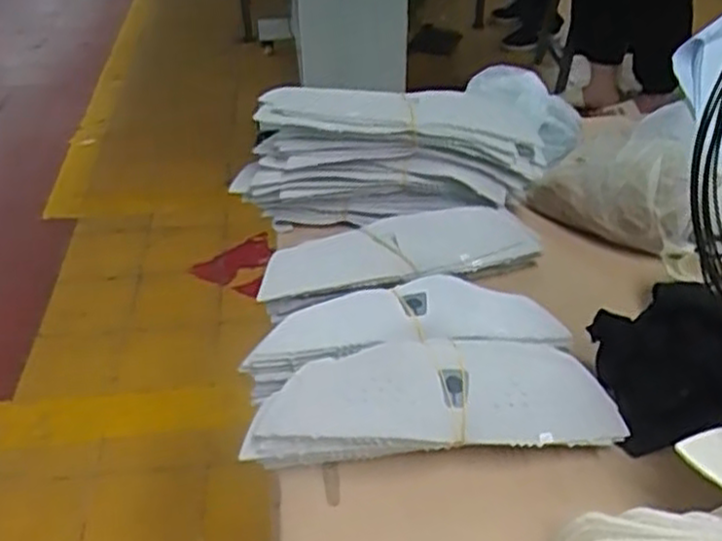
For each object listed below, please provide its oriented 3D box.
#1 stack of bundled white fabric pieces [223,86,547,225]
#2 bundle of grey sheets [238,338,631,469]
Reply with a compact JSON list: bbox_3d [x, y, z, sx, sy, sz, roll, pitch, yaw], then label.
[{"bbox_3d":[0.021,-0.099,0.634,0.237,0.097,0.080,-3,39,-2],"label":"stack of bundled white fabric pieces"},{"bbox_3d":[0.041,0.077,0.457,0.210,0.041,0.065,-4,39,-3],"label":"bundle of grey sheets"}]

